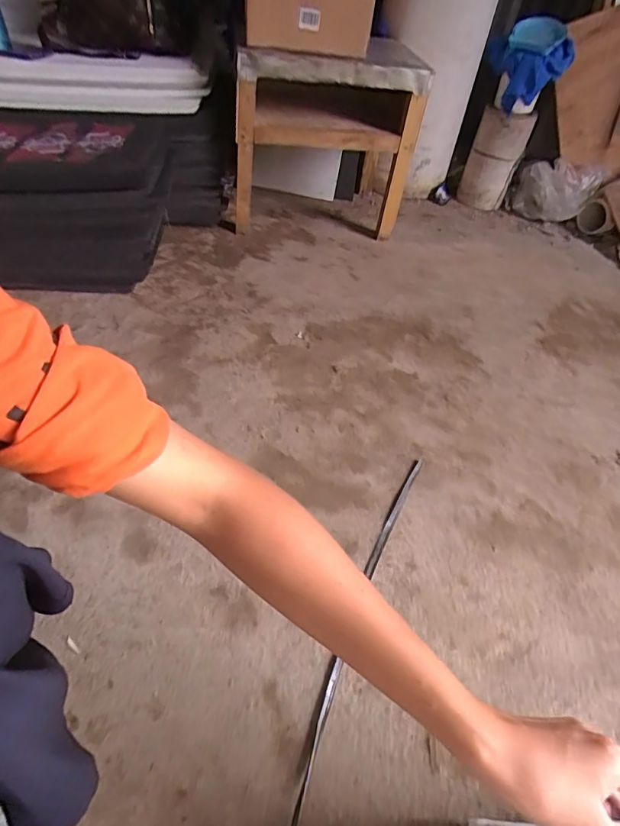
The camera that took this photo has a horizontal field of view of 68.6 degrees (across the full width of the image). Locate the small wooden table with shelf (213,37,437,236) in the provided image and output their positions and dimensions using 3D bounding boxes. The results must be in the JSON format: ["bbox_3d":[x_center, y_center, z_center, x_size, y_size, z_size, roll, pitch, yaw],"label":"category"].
[{"bbox_3d":[0.036,-0.736,1.205,0.442,0.382,0.459,6,47,-1],"label":"small wooden table with shelf"}]

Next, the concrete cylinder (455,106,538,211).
[{"bbox_3d":[0.544,-0.750,1.364,0.145,0.249,0.161,24,49,14],"label":"concrete cylinder"}]

